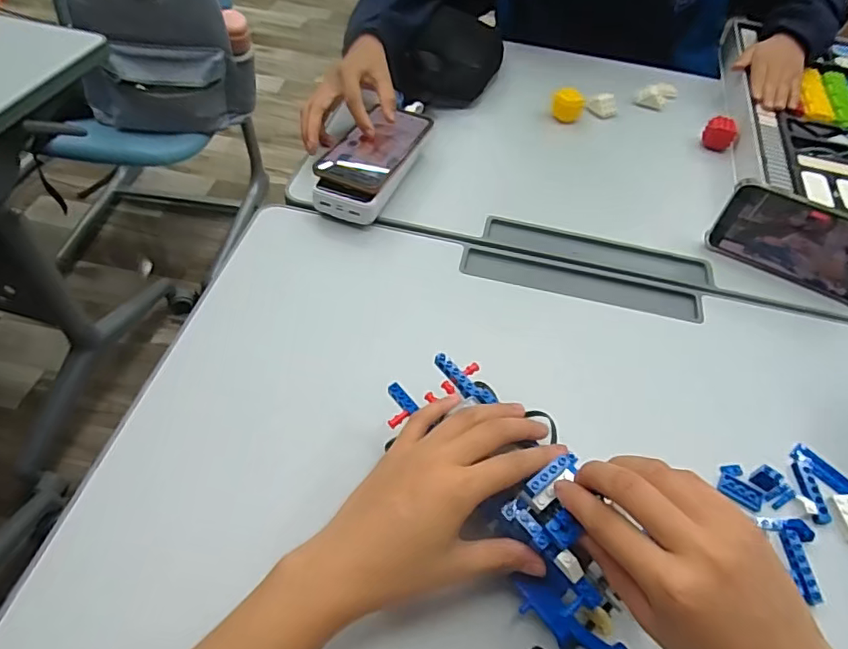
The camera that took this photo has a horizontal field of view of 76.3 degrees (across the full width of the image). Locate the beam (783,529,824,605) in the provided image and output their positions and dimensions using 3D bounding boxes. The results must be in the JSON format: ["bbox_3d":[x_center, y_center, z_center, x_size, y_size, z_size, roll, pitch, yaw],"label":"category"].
[{"bbox_3d":[0.266,0.169,0.381,0.011,0.008,0.048,3,52,-3],"label":"beam"}]

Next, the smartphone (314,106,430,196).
[{"bbox_3d":[-0.048,-0.195,0.589,0.076,0.013,0.151,20,50,12],"label":"smartphone"}]

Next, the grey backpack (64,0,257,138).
[{"bbox_3d":[-0.476,-0.525,0.973,0.282,0.356,0.140,-22,58,-21],"label":"grey backpack"}]

